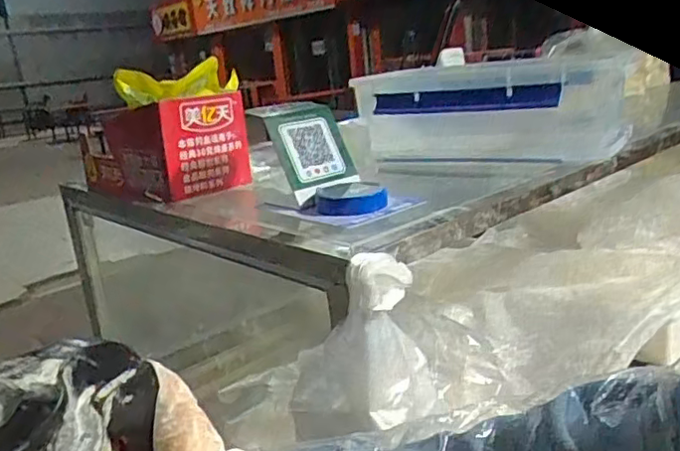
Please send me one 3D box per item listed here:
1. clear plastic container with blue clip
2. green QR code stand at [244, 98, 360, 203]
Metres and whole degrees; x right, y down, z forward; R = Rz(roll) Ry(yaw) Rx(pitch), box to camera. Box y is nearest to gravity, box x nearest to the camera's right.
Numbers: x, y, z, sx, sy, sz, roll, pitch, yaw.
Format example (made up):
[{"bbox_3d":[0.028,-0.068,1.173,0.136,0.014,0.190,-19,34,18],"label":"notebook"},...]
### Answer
[{"bbox_3d":[0.206,-0.155,0.832,0.345,0.125,0.216,-1,16,17],"label":"clear plastic container with blue clip"},{"bbox_3d":[-0.041,-0.096,0.729,0.098,0.094,0.092,-17,19,-36],"label":"green QR code stand"}]

